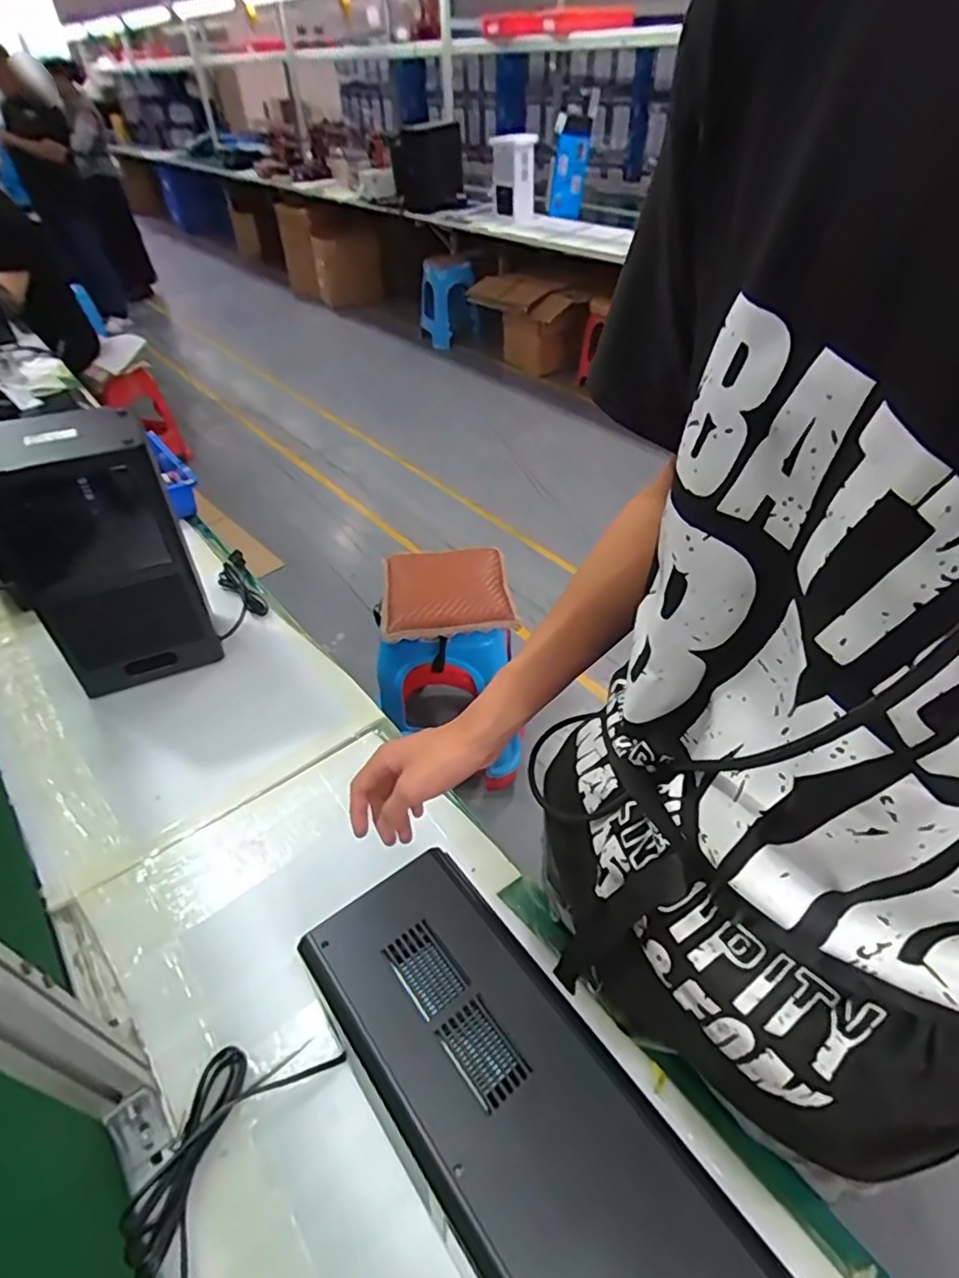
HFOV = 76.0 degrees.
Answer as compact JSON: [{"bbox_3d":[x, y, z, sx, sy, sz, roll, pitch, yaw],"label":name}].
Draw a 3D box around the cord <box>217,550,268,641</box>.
[{"bbox_3d":[-0.408,-0.075,1.056,0.071,0.043,0.256,-14,44,-13],"label":"cord"}]

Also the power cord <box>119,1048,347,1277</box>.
[{"bbox_3d":[-0.207,0.429,0.489,0.102,0.035,0.200,10,44,12],"label":"power cord"}]

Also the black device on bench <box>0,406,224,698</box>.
[{"bbox_3d":[-0.494,-0.095,0.825,0.195,0.375,0.109,-18,45,-16],"label":"black device on bench"}]

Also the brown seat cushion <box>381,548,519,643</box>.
[{"bbox_3d":[-0.077,-0.123,1.409,0.280,0.057,0.301,-4,43,-2],"label":"brown seat cushion"}]

